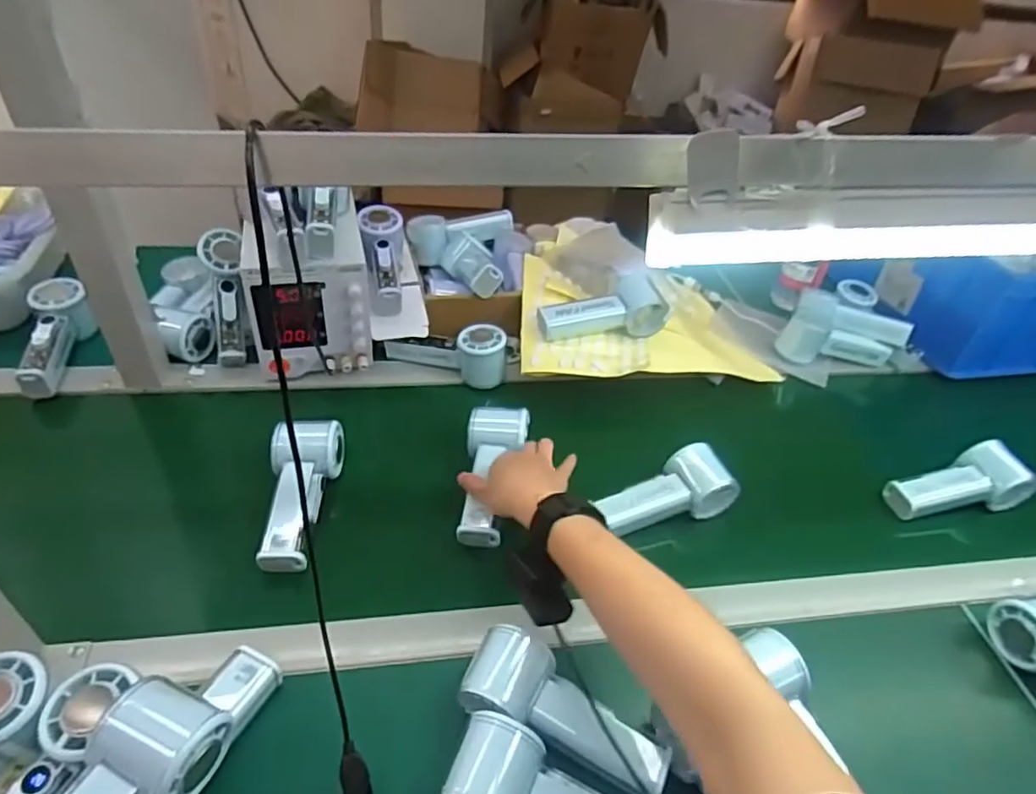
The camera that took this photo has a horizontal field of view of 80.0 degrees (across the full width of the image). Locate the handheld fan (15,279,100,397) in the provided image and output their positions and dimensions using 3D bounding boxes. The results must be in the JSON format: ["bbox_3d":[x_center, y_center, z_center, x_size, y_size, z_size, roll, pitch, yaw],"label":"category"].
[{"bbox_3d":[-0.535,-0.071,0.709,0.055,0.054,0.174,-4,55,-12],"label":"handheld fan"}]

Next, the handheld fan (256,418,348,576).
[{"bbox_3d":[-0.209,0.092,0.580,0.058,0.046,0.146,6,60,-2],"label":"handheld fan"}]

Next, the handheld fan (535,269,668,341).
[{"bbox_3d":[0.098,-0.108,0.752,0.156,0.050,0.074,-6,43,-15],"label":"handheld fan"}]

